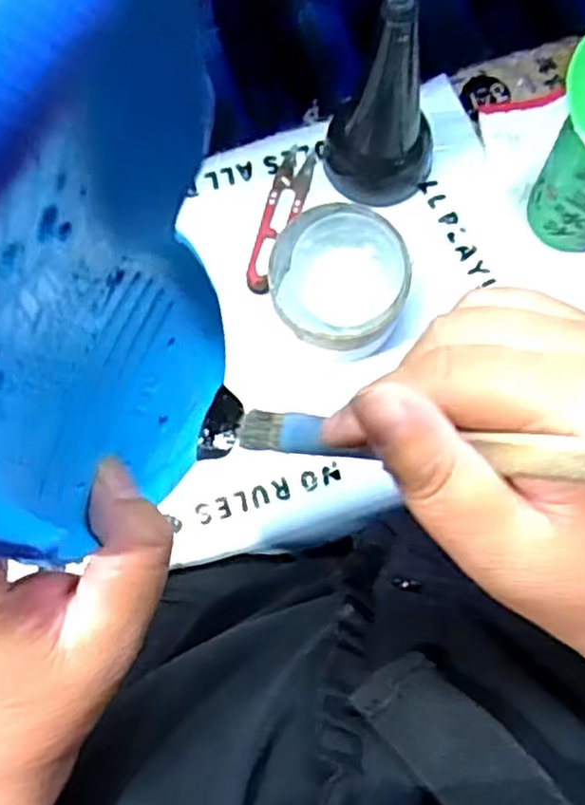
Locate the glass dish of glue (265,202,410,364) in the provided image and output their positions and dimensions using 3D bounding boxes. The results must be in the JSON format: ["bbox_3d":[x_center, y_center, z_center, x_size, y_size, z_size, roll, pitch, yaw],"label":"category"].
[{"bbox_3d":[0.028,-0.077,0.448,0.079,0.048,0.071,14,80,3],"label":"glass dish of glue"}]

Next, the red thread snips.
[{"bbox_3d":[-0.009,-0.120,0.485,0.023,0.009,0.106,19,80,4],"label":"red thread snips"}]

